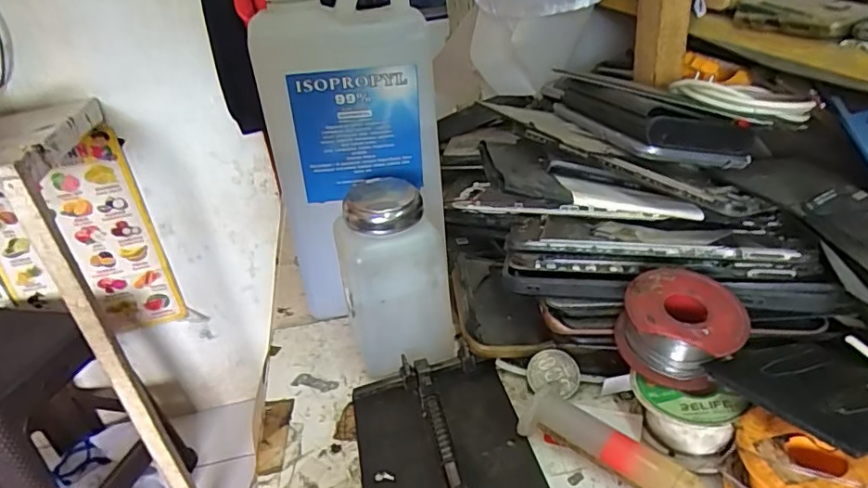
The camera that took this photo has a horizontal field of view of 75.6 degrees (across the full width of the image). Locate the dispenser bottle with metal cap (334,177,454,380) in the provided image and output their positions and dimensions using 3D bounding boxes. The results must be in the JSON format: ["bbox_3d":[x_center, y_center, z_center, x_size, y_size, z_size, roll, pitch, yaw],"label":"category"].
[{"bbox_3d":[-0.021,0.021,0.308,0.053,0.100,0.048,-11,31,-8],"label":"dispenser bottle with metal cap"}]

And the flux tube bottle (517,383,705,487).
[{"bbox_3d":[0.079,0.091,0.246,0.083,0.020,0.022,17,38,34],"label":"flux tube bottle"}]

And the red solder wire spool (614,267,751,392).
[{"bbox_3d":[0.115,0.038,0.262,0.052,0.034,0.045,11,35,27],"label":"red solder wire spool"}]

